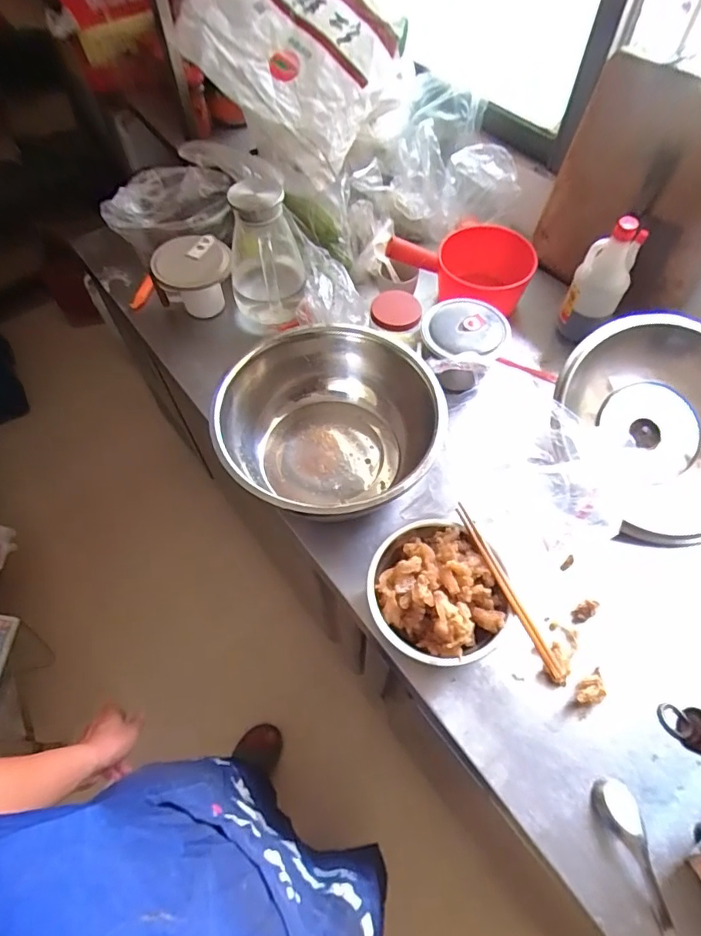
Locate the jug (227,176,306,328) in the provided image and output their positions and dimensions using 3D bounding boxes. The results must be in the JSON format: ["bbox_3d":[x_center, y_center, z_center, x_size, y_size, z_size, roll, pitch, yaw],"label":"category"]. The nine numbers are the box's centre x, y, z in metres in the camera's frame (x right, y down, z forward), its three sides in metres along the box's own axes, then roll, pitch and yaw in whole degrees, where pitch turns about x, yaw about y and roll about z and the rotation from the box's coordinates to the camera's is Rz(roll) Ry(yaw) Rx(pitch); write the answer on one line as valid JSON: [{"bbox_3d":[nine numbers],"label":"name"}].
[{"bbox_3d":[-0.154,-0.381,0.906,0.132,0.229,0.134,-9,60,-4],"label":"jug"}]

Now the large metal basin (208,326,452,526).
[{"bbox_3d":[-0.025,-0.061,0.777,0.326,0.152,0.323,0,60,0],"label":"large metal basin"}]

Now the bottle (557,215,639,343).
[{"bbox_3d":[0.427,-0.312,0.862,0.075,0.203,0.075,-26,63,-14],"label":"bottle"}]

